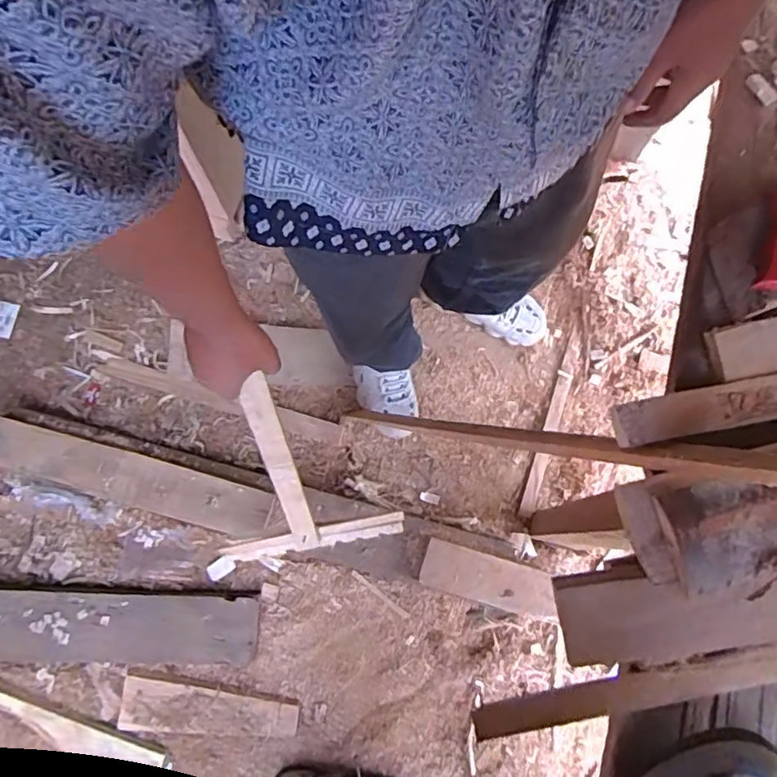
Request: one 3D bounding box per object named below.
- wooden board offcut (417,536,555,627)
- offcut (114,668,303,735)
[{"bbox_3d":[0.188,0.355,1.075,0.252,0.031,0.093,15,92,5],"label":"wooden board offcut"},{"bbox_3d":[-0.341,0.612,1.104,0.330,0.025,0.099,8,81,5],"label":"offcut"}]

